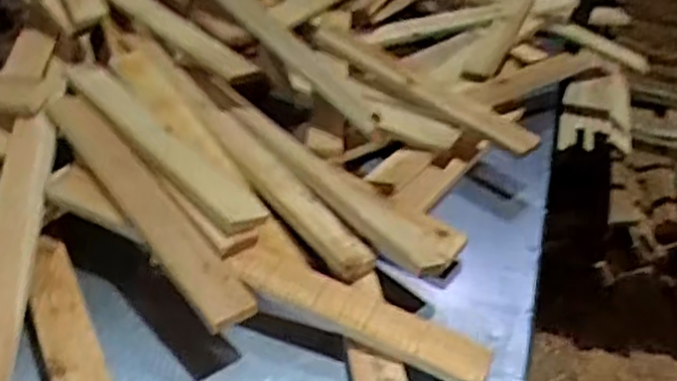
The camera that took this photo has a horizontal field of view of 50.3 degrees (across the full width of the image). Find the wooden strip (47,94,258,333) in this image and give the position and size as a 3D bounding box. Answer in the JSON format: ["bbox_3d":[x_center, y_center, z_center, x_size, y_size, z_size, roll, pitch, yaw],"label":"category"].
[{"bbox_3d":[-0.218,0.005,0.806,0.056,0.021,0.403,-26,51,-29],"label":"wooden strip"}]

